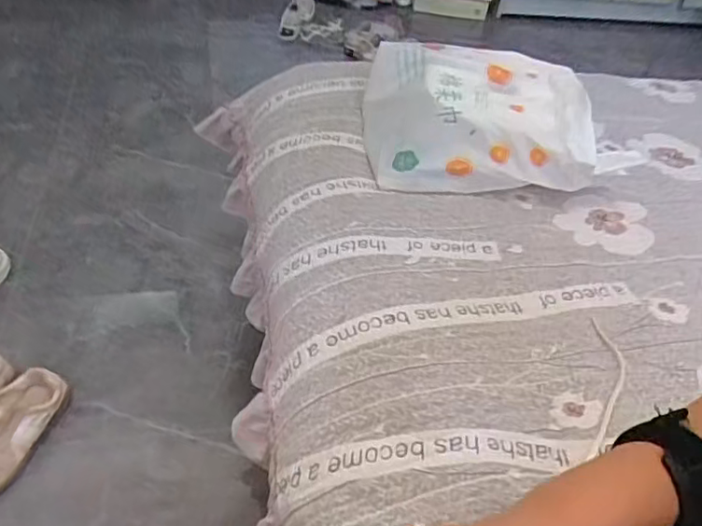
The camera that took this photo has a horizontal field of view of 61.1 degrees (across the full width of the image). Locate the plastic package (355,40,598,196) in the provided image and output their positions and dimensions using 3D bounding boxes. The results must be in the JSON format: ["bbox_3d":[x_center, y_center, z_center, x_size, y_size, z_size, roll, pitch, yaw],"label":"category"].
[{"bbox_3d":[0.169,-0.199,0.815,0.287,0.121,0.190,4,46,-8],"label":"plastic package"}]

